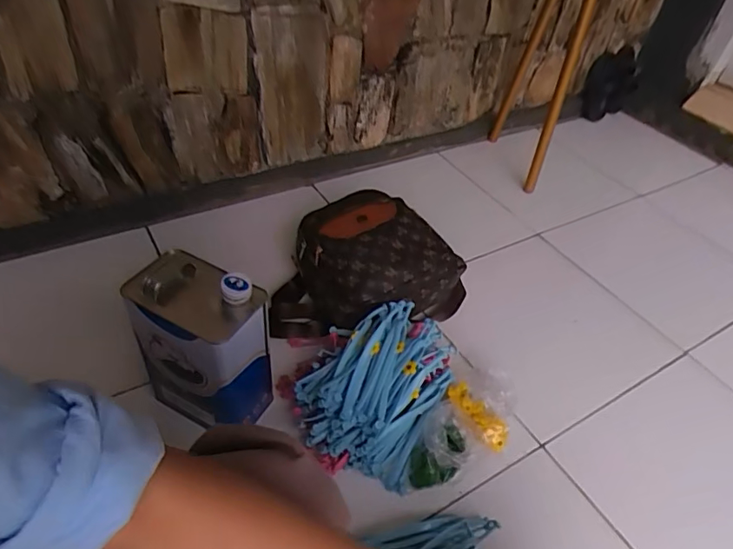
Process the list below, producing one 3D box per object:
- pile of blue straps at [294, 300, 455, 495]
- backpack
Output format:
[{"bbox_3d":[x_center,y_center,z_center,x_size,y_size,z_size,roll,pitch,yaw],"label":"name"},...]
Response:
[{"bbox_3d":[0.014,0.167,0.782,0.200,0.136,0.246,23,45,15],"label":"pile of blue straps"},{"bbox_3d":[-0.007,-0.026,0.964,0.380,0.155,0.267,-14,47,-21],"label":"backpack"}]

